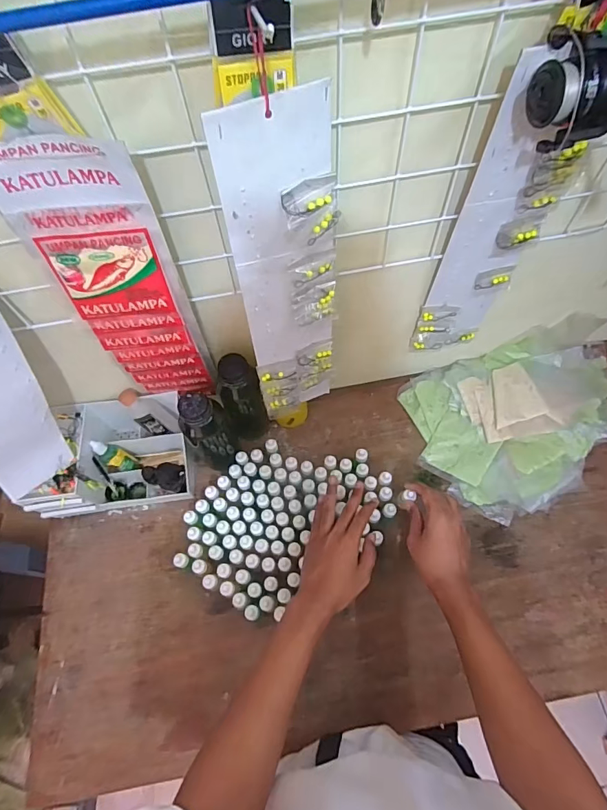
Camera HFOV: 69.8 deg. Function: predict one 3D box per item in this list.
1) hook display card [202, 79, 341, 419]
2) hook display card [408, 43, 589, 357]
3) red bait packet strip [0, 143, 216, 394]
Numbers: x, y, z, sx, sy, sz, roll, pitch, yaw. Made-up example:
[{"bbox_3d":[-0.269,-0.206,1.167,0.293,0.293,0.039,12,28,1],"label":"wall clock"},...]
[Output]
[{"bbox_3d":[-0.012,-0.109,0.467,0.106,0.386,0.038,-25,65,-9],"label":"hook display card"},{"bbox_3d":[0.209,-0.176,0.492,0.100,0.384,0.023,-3,63,2],"label":"hook display card"},{"bbox_3d":[-0.177,-0.098,0.473,0.111,0.364,0.023,-6,63,0],"label":"red bait packet strip"}]

